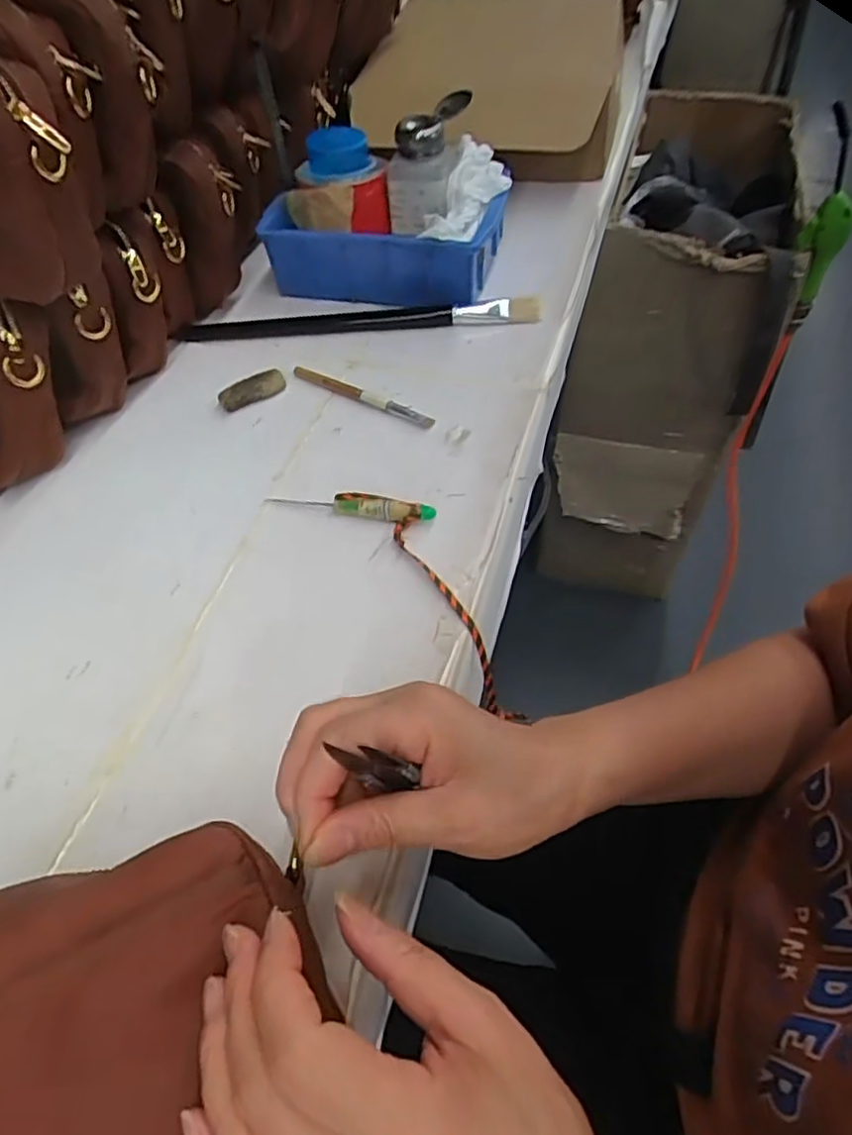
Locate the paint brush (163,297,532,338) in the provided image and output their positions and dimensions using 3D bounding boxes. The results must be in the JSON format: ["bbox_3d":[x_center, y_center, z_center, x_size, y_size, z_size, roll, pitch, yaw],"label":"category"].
[{"bbox_3d":[-0.057,-0.208,0.556,0.300,0.013,0.018,-2,54,2],"label":"paint brush"}]

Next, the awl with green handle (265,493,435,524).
[{"bbox_3d":[-0.050,-0.042,0.437,0.112,0.012,0.016,11,55,11],"label":"awl with green handle"}]

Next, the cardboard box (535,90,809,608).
[{"bbox_3d":[0.389,-0.324,1.098,0.230,0.638,0.479,15,56,13],"label":"cardboard box"}]

